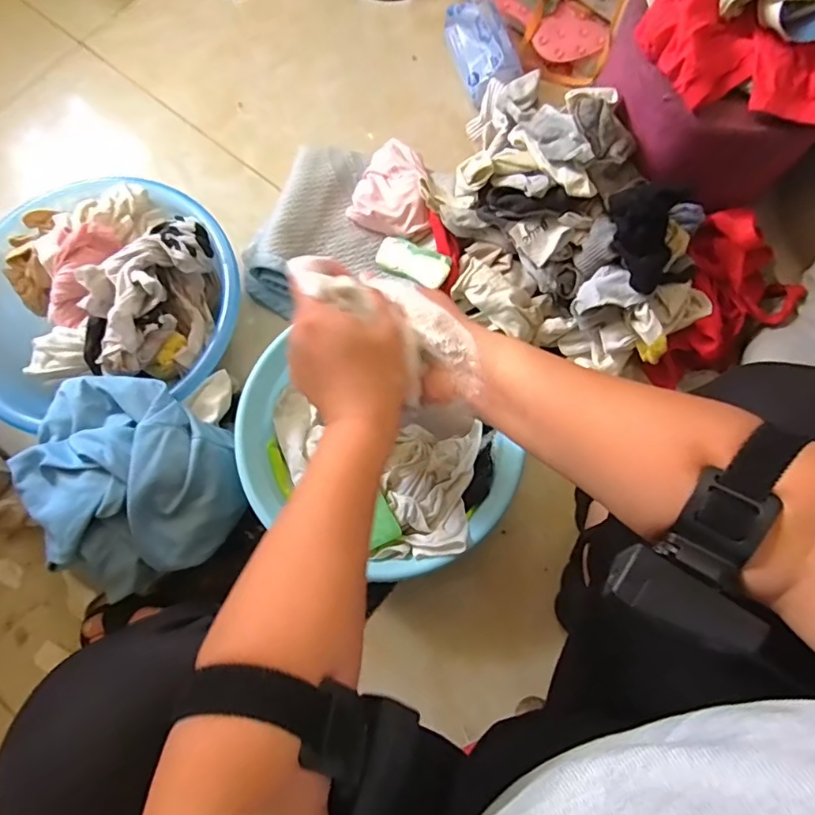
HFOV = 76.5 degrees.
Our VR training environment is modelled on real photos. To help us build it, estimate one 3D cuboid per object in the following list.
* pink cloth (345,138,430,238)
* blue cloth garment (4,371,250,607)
[{"bbox_3d":[-0.028,-0.342,0.783,0.114,0.045,0.163,0,76,-1],"label":"pink cloth"},{"bbox_3d":[-0.325,0.078,0.620,0.210,0.109,0.240,-29,78,-8],"label":"blue cloth garment"}]

